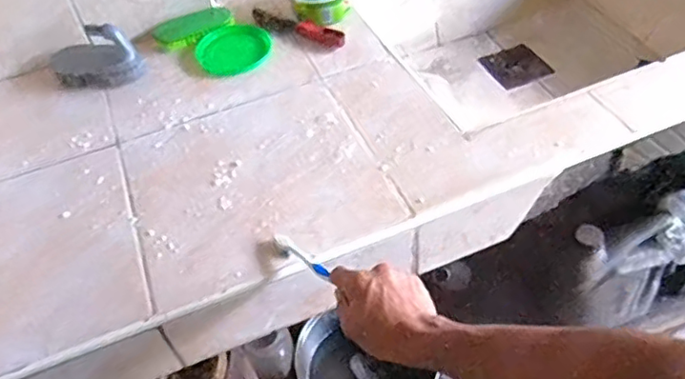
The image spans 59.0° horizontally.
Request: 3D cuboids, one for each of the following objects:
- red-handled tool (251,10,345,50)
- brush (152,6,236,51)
[{"bbox_3d":[-0.073,-0.258,0.963,0.172,0.017,0.037,21,54,23],"label":"red-handled tool"},{"bbox_3d":[-0.248,-0.274,1.014,0.133,0.025,0.063,-19,49,-10],"label":"brush"}]

